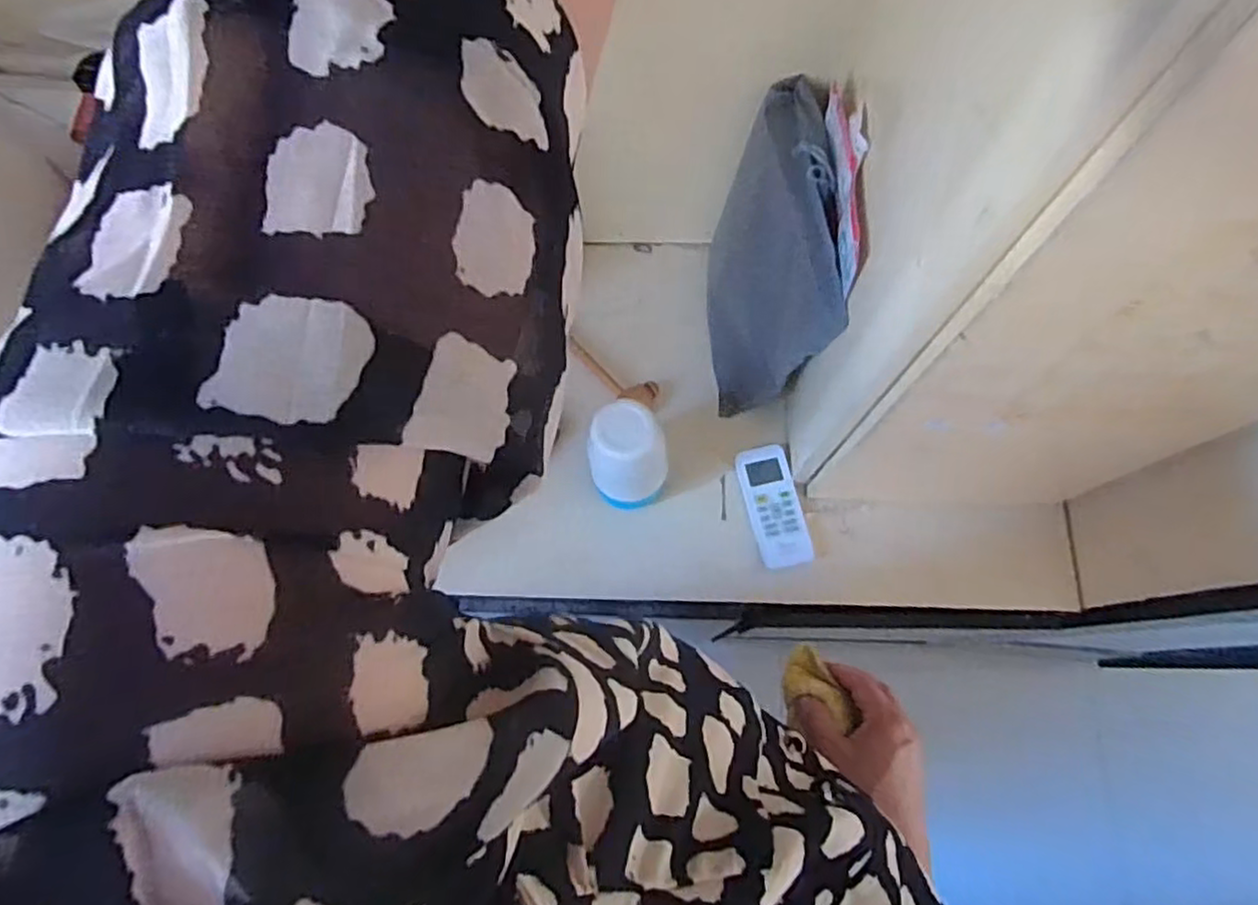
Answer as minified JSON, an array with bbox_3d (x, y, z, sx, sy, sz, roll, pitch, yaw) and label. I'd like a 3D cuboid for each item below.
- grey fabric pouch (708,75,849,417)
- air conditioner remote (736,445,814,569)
[{"bbox_3d":[0.133,-0.179,0.707,0.079,0.254,0.229,-2,74,-1],"label":"grey fabric pouch"},{"bbox_3d":[0.157,0.058,0.762,0.055,0.022,0.132,-13,74,-3],"label":"air conditioner remote"}]

